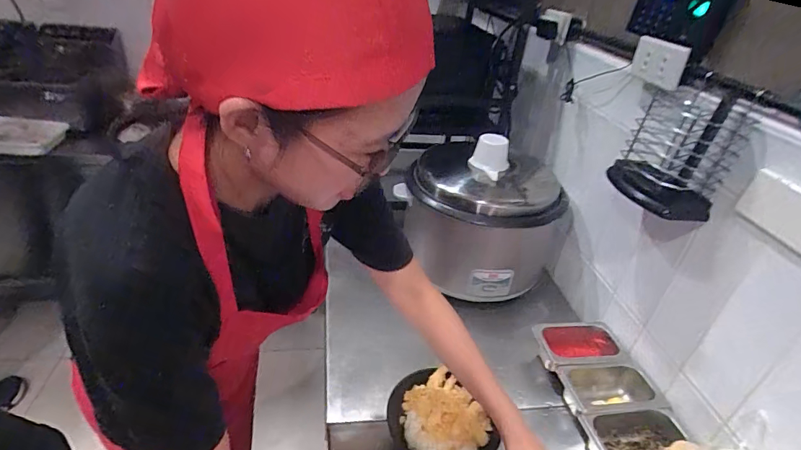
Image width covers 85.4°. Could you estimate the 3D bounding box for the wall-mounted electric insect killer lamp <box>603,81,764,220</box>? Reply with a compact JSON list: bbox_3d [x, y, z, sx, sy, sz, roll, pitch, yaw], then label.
[{"bbox_3d":[0.434,-0.120,0.684,0.151,0.183,0.145,24,35,24],"label":"wall-mounted electric insect killer lamp"}]

